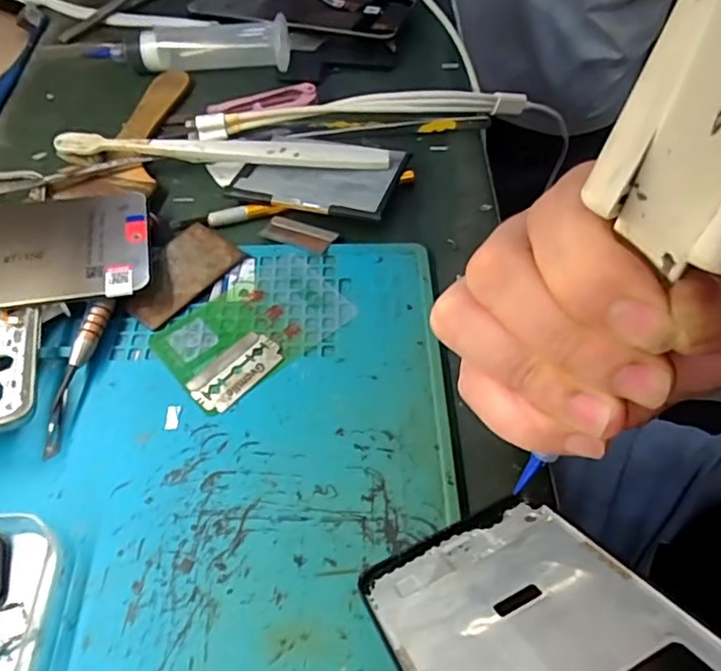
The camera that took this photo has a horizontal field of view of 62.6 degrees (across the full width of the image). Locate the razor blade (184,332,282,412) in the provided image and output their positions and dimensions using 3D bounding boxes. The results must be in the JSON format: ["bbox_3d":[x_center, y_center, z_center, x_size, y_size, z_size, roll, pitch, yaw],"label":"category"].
[{"bbox_3d":[-0.055,0.015,0.263,0.022,0.004,0.041,35,61,21],"label":"razor blade"}]

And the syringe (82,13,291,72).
[{"bbox_3d":[-0.116,-0.198,0.400,0.134,0.023,0.035,2,55,0],"label":"syringe"}]

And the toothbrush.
[{"bbox_3d":[-0.076,-0.100,0.333,0.182,0.020,0.013,3,55,1],"label":"toothbrush"}]

